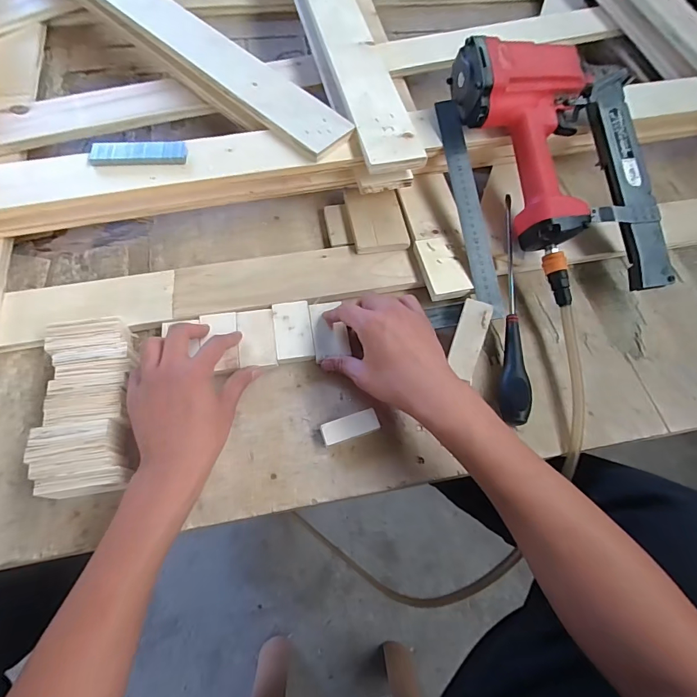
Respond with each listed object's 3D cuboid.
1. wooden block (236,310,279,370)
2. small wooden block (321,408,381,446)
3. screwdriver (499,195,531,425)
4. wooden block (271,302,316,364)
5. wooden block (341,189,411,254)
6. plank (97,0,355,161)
[{"bbox_3d":[-0.105,-0.010,0.471,0.041,0.017,0.069,-8,65,-6],"label":"wooden block"},{"bbox_3d":[0.002,0.084,0.428,0.059,0.020,0.024,-17,67,-10],"label":"small wooden block"},{"bbox_3d":[0.199,-0.056,0.496,0.030,0.031,0.301,9,65,2],"label":"screwdriver"},{"bbox_3d":[-0.064,-0.019,0.475,0.042,0.017,0.071,-7,65,-6],"label":"wooden block"},{"bbox_3d":[0.037,-0.174,0.538,0.071,0.009,0.108,-6,65,-5],"label":"wooden block"},{"bbox_3d":[-0.303,-0.497,0.591,0.771,0.032,0.067,41,70,13],"label":"plank"}]

